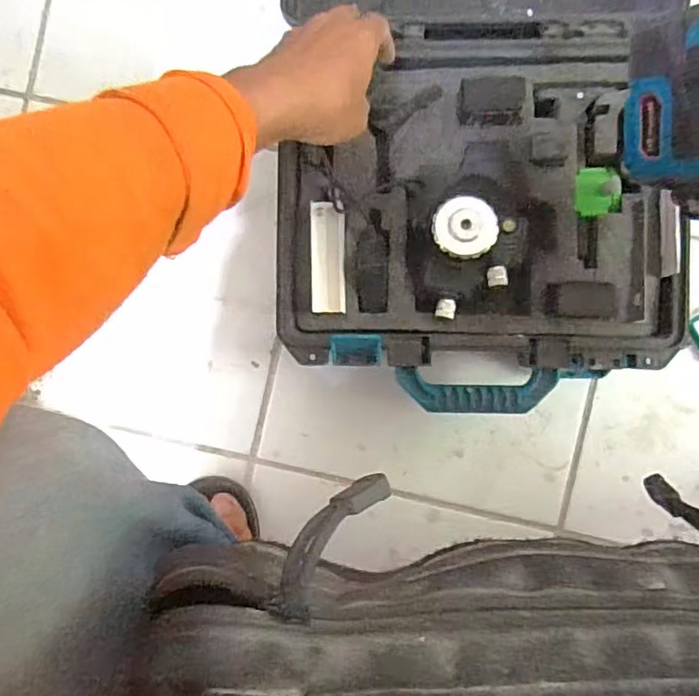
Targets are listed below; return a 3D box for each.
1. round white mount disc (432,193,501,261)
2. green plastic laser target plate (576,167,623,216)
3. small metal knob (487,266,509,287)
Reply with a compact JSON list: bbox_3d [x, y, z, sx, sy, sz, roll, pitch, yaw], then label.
[{"bbox_3d":[0.092,-0.096,0.457,0.050,0.008,0.047,0,91,6],"label":"round white mount disc"},{"bbox_3d":[0.208,-0.131,0.484,0.035,0.004,0.039,2,97,20],"label":"green plastic laser target plate"},{"bbox_3d":[0.121,-0.058,0.473,0.016,0.018,0.017,0,91,6],"label":"small metal knob"}]

